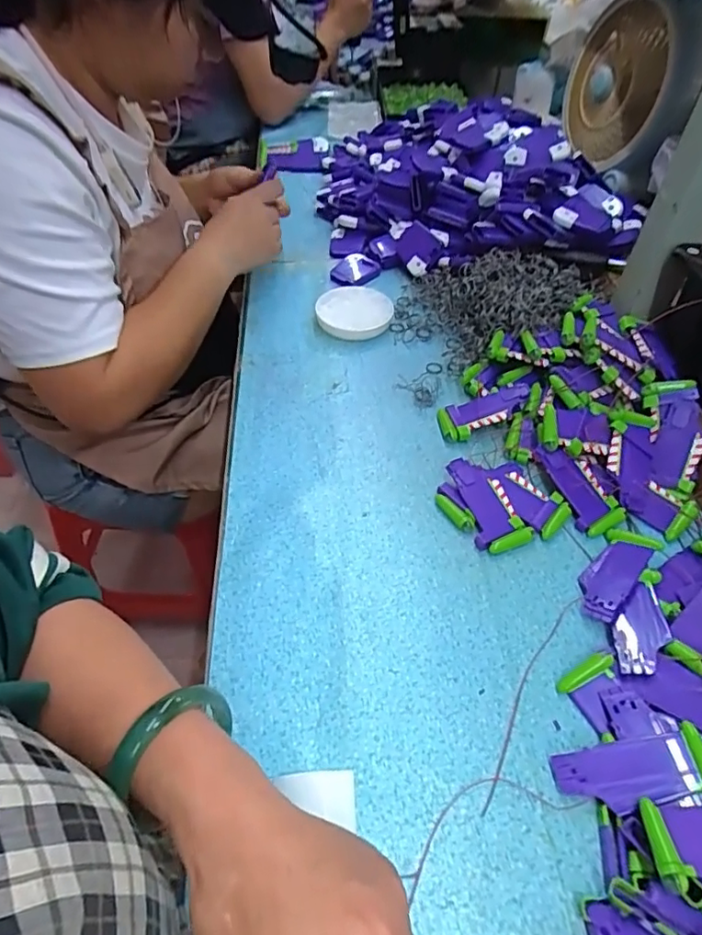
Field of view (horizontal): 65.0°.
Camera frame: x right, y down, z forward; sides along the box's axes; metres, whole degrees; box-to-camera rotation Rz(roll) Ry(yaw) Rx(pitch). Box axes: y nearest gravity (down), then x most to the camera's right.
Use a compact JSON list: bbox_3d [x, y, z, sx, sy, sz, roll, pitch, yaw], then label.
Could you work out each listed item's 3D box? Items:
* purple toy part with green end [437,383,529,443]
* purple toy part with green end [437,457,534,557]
[{"bbox_3d":[0.130,-0.058,0.540,0.093,0.009,0.045,-26,52,1],"label":"purple toy part with green end"},{"bbox_3d":[0.111,0.033,0.471,0.052,0.024,0.085,-19,52,-18],"label":"purple toy part with green end"}]

